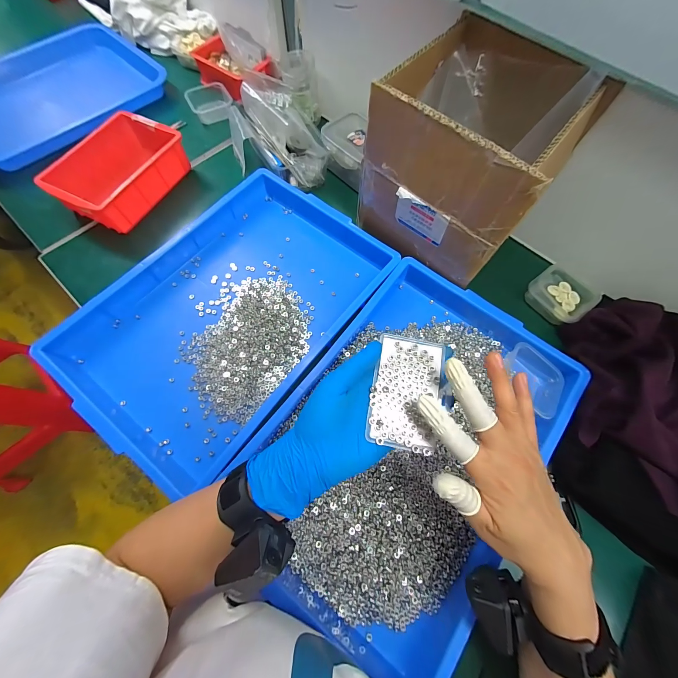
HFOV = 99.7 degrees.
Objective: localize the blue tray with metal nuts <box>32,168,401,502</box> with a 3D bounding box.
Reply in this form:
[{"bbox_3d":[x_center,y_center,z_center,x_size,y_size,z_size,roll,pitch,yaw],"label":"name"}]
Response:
[{"bbox_3d":[-0.151,-0.049,0.420,0.299,0.063,0.439,36,73,11],"label":"blue tray with metal nuts"}]

